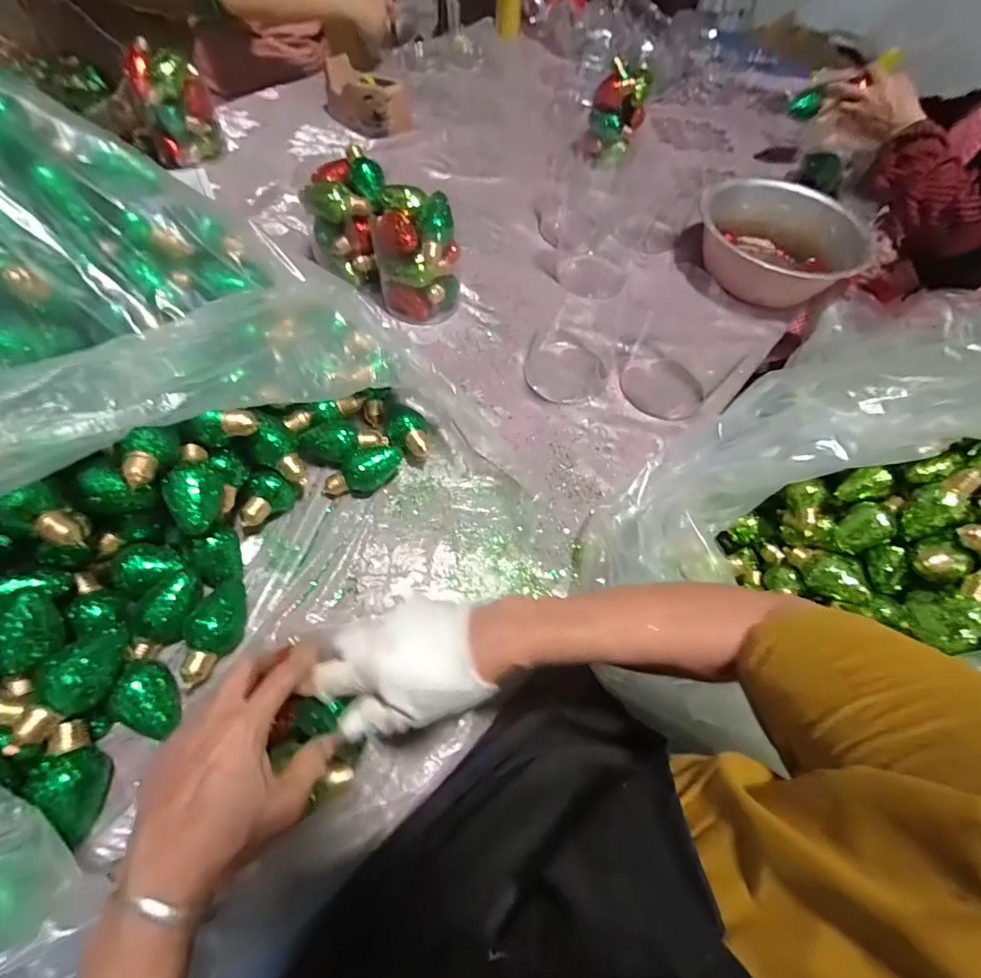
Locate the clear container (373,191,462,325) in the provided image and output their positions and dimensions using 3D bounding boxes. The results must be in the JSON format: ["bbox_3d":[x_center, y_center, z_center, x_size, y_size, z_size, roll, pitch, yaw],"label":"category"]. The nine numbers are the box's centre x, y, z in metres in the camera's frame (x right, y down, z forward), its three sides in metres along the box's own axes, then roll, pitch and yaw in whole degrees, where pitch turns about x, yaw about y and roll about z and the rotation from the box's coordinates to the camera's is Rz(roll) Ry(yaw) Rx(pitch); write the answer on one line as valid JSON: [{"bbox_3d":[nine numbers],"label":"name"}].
[{"bbox_3d":[-0.108,-0.350,0.713,0.124,0.153,0.115,-3,60,-6],"label":"clear container"}]

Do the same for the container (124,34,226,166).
[{"bbox_3d":[-0.582,-0.701,0.873,0.121,0.157,0.111,-26,66,-19],"label":"container"}]

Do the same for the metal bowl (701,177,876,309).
[{"bbox_3d":[0.510,-0.447,0.849,0.267,0.101,0.267,2,60,-3],"label":"metal bowl"}]

